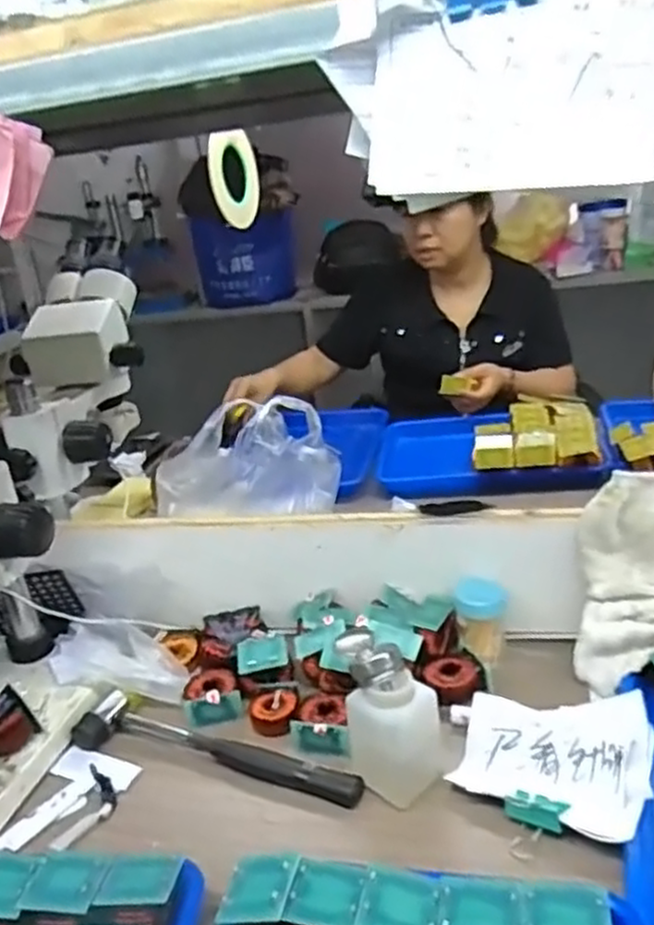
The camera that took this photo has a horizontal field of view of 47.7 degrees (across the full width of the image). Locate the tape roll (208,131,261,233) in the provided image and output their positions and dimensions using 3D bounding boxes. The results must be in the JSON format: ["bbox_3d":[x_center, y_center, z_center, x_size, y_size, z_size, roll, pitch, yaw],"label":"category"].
[{"bbox_3d":[-0.125,-0.397,1.037,0.012,0.127,0.121,8,31,23],"label":"tape roll"}]

